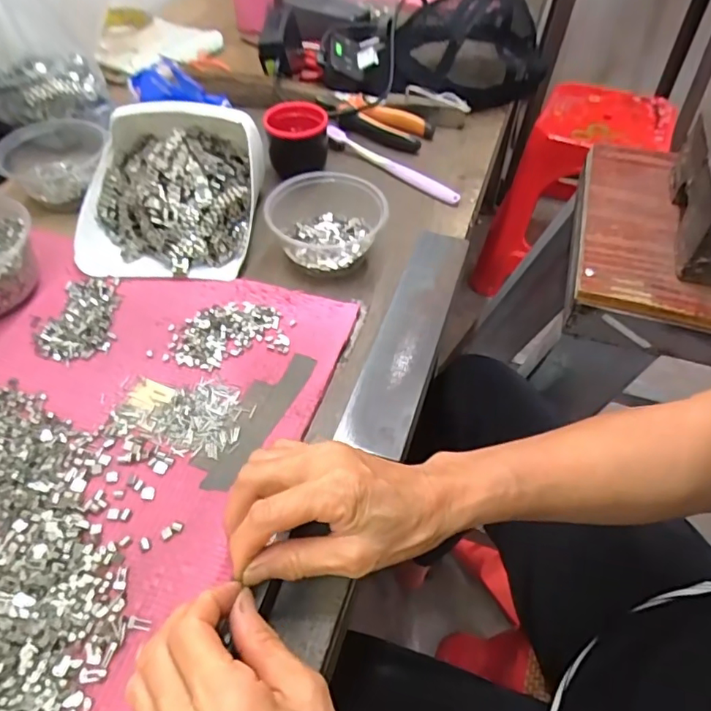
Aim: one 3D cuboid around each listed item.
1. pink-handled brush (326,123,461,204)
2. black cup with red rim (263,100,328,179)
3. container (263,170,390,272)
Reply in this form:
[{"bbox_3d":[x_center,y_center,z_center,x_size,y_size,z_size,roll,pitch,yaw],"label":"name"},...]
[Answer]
[{"bbox_3d":[0.036,-0.211,0.589,0.181,0.014,0.024,38,59,22],"label":"pink-handled brush"},{"bbox_3d":[-0.061,-0.226,0.562,0.064,0.058,0.061,-3,52,-4],"label":"black cup with red rim"},{"bbox_3d":[-0.026,-0.121,0.491,0.107,0.049,0.088,-2,52,-3],"label":"container"}]

